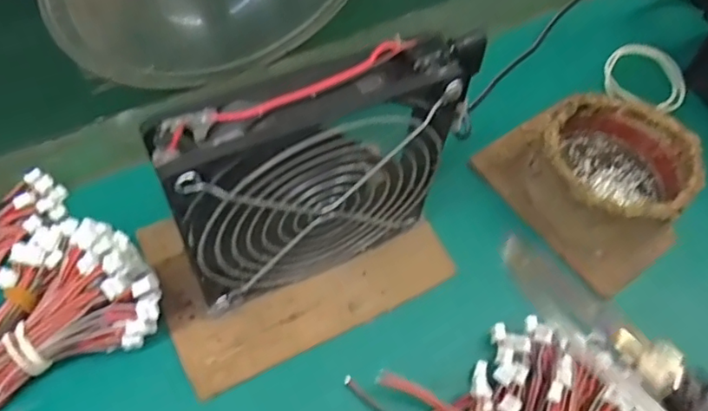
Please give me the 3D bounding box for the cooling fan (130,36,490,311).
[{"bbox_3d":[-0.015,-0.006,0.257,0.121,0.129,0.026,-21,63,-17],"label":"cooling fan"}]

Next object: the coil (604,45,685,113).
[{"bbox_3d":[0.199,-0.089,0.396,0.053,0.007,0.059,36,62,15],"label":"coil"}]

